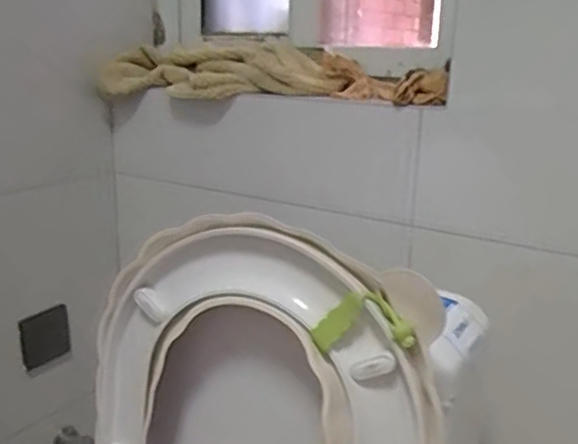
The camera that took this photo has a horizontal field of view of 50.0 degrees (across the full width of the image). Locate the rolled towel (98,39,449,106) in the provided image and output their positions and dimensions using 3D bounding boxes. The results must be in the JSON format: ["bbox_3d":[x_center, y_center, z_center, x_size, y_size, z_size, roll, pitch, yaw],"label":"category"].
[{"bbox_3d":[-0.051,-0.235,0.983,0.648,0.089,0.141,13,18,33],"label":"rolled towel"}]

